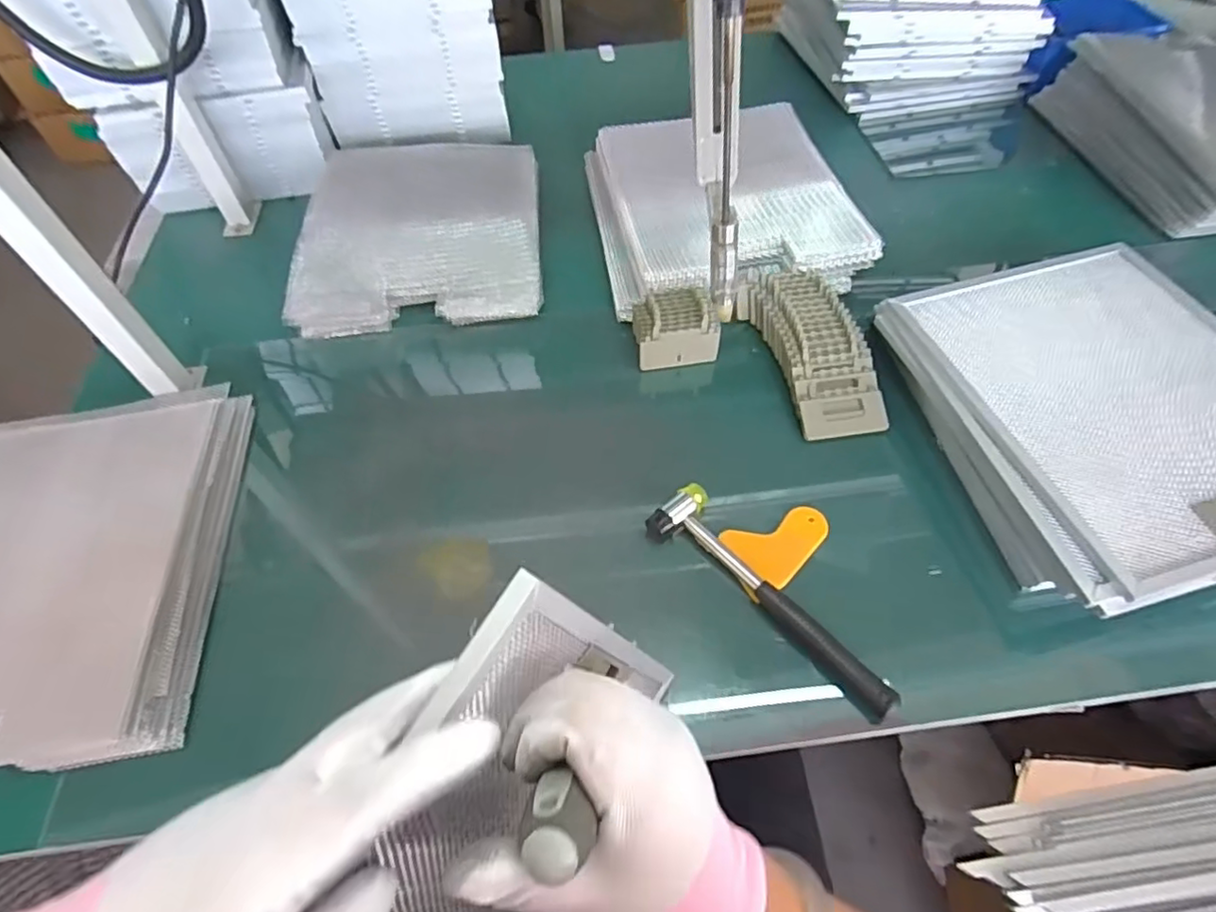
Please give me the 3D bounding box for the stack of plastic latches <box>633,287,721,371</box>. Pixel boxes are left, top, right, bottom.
[{"bbox_3d":[0.078,-0.143,0.694,0.096,0.050,0.075,-8,55,-3],"label":"stack of plastic latches"}]

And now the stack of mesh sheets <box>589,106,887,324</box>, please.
[{"bbox_3d":[0.140,-0.330,0.793,0.301,0.057,0.323,-8,55,-3],"label":"stack of mesh sheets"}]

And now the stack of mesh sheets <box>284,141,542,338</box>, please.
[{"bbox_3d":[-0.232,-0.297,0.796,0.289,0.058,0.321,-4,55,0],"label":"stack of mesh sheets"}]

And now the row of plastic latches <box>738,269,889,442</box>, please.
[{"bbox_3d":[0.222,-0.116,0.672,0.098,0.044,0.207,-11,55,-5],"label":"row of plastic latches"}]

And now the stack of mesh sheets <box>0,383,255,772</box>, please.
[{"bbox_3d":[-0.504,0.093,0.559,0.302,0.054,0.364,-10,55,-4],"label":"stack of mesh sheets"}]

